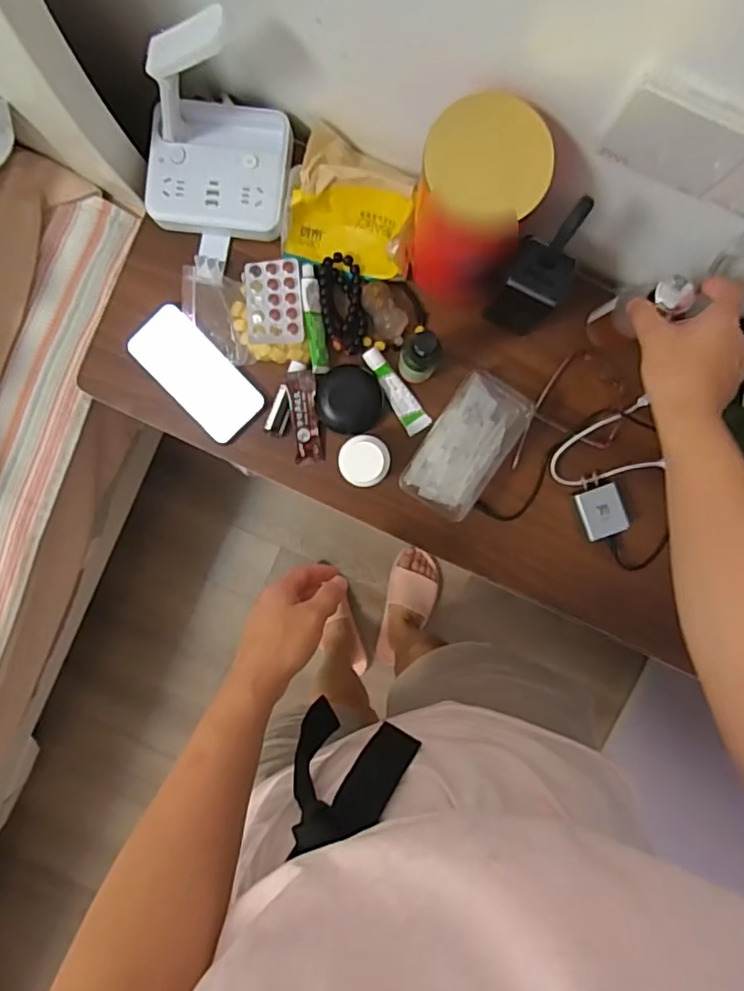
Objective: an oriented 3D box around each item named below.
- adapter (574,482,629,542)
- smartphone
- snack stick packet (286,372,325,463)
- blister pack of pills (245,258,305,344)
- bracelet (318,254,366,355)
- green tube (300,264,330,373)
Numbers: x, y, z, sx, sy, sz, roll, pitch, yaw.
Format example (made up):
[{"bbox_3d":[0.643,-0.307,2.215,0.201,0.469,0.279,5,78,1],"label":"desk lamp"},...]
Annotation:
[{"bbox_3d":[0.245,0.018,0.629,0.044,0.025,0.054,-17,83,0],"label":"adapter"},{"bbox_3d":[-0.188,-0.131,0.631,0.071,0.009,0.147,-43,97,-3],"label":"smartphone"},{"bbox_3d":[-0.071,-0.082,0.628,0.030,0.008,0.100,-5,108,2],"label":"snack stick packet"},{"bbox_3d":[-0.101,-0.200,0.605,0.057,0.009,0.084,-3,87,2],"label":"blister pack of pills"},{"bbox_3d":[-0.031,-0.200,0.618,0.044,0.014,0.099,-6,101,2],"label":"bracelet"},{"bbox_3d":[-0.060,-0.184,0.613,0.018,0.016,0.111,-7,95,2],"label":"green tube"}]

